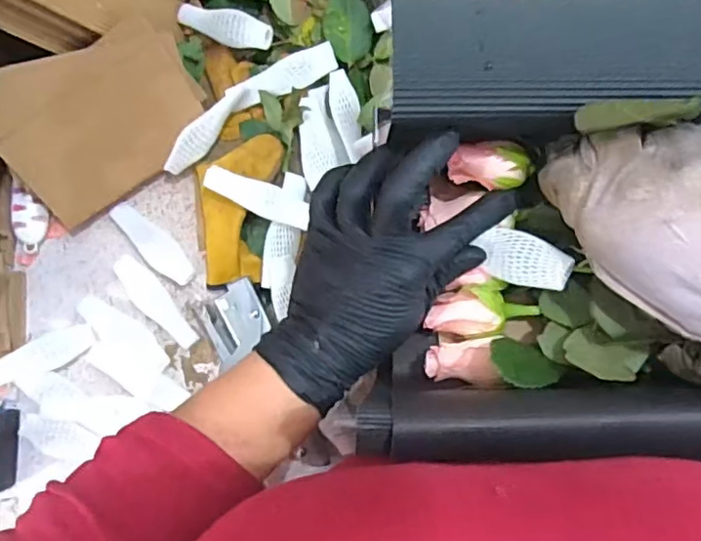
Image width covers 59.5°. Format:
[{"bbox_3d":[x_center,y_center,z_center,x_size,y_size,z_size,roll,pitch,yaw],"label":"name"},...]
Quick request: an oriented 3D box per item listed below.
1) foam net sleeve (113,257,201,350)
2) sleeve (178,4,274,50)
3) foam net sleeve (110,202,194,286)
[{"bbox_3d":[-0.155,0.025,0.486,0.025,0.012,0.089,-44,87,-3],"label":"foam net sleeve"},{"bbox_3d":[-0.097,-0.191,0.479,0.087,0.013,0.025,23,86,20],"label":"sleeve"},{"bbox_3d":[-0.157,-0.023,0.490,0.026,0.004,0.085,-40,77,-20],"label":"foam net sleeve"}]

